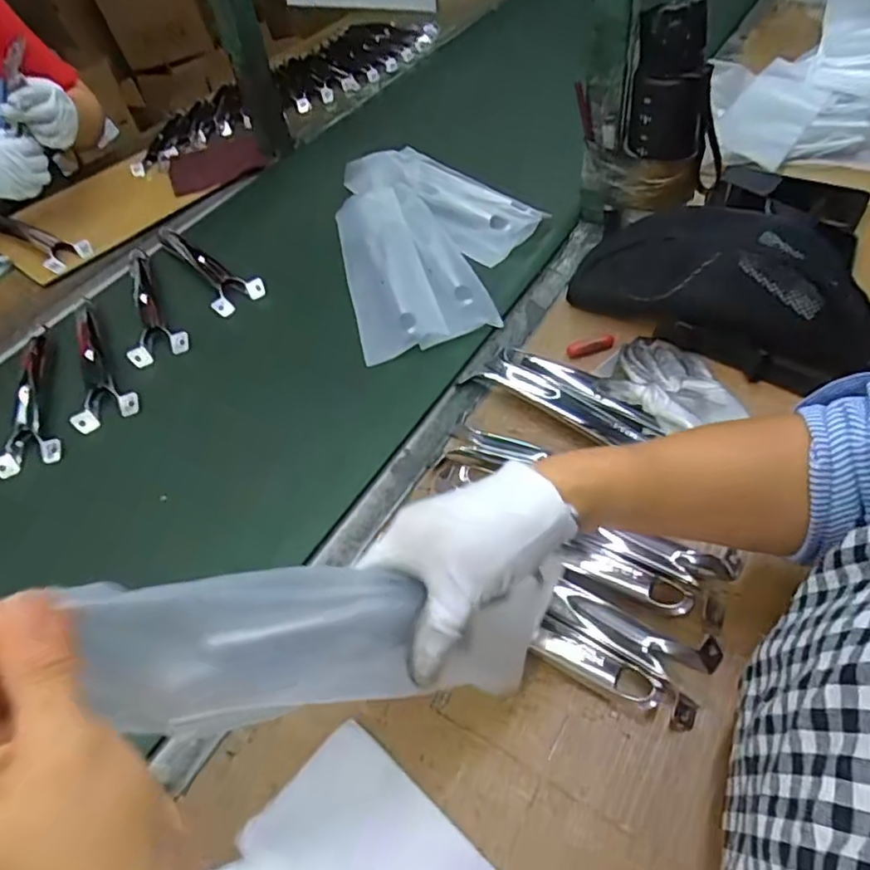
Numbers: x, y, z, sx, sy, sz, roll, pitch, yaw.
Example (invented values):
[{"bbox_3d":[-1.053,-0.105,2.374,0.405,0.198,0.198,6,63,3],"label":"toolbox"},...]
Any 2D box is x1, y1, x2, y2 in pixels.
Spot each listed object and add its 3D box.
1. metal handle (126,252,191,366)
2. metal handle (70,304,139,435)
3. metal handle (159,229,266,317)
[{"bbox_3d":[-0.355,-0.169,0.748,0.064,0.017,0.225,-26,50,-12],"label":"metal handle"},{"bbox_3d":[-0.366,-0.089,0.685,0.064,0.014,0.199,-17,51,-8],"label":"metal handle"},{"bbox_3d":[-0.299,-0.222,0.785,0.062,0.021,0.215,-37,53,-20],"label":"metal handle"}]

